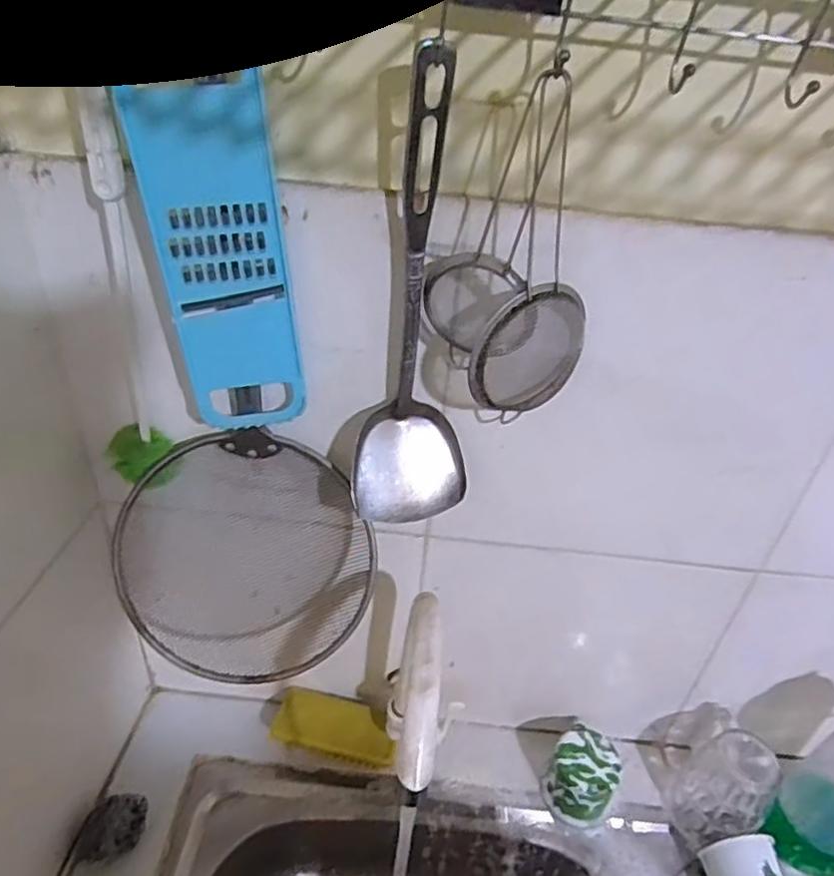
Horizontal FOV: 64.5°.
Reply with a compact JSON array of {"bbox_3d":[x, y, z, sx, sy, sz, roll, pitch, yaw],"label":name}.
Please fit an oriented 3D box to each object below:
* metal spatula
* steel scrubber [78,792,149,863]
[{"bbox_3d":[0.005,-0.078,0.447,0.085,0.307,0.075,10,37,5],"label":"metal spatula"},{"bbox_3d":[-0.298,0.381,0.646,0.056,0.048,0.054,3,37,-3],"label":"steel scrubber"}]

